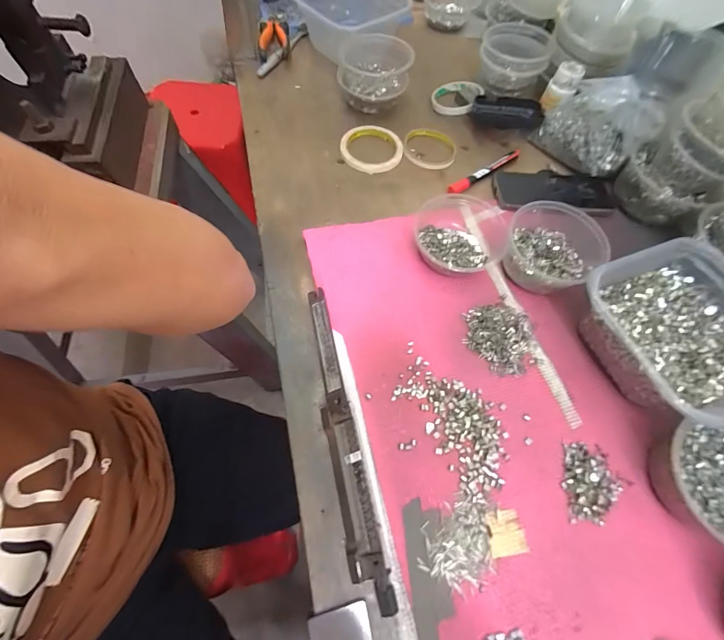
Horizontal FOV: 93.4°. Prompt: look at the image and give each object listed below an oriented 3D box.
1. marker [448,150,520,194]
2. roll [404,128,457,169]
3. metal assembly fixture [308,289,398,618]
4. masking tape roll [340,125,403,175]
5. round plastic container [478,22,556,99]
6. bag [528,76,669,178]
[{"bbox_3d":[0.187,-0.229,0.522,0.146,0.020,0.018,-32,69,-16],"label":"marker"},{"bbox_3d":[0.110,-0.279,0.547,0.083,0.009,0.088,9,64,2],"label":"roll"},{"bbox_3d":[-0.024,0.103,0.344,0.031,0.021,0.309,-12,65,-8],"label":"metal assembly fixture"},{"bbox_3d":[0.015,-0.272,0.538,0.095,0.012,0.098,1,64,-2],"label":"masking tape roll"},{"bbox_3d":[0.262,-0.450,0.598,0.115,0.069,0.120,21,65,8],"label":"round plastic container"},{"bbox_3d":[0.342,-0.288,0.500,0.070,0.115,0.145,-33,70,-17],"label":"bag"}]

